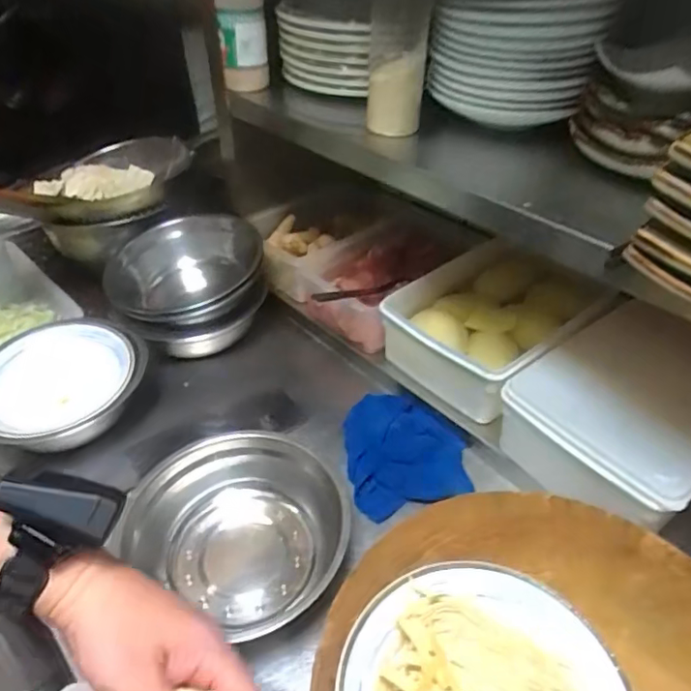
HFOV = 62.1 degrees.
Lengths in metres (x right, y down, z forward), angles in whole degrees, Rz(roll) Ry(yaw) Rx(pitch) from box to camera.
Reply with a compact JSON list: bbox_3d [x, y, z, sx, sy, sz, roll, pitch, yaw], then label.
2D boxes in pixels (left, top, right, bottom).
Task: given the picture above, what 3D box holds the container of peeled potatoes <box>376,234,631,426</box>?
[{"bbox_3d":[0.195,-0.029,0.771,0.241,0.106,0.212,-31,48,-30],"label":"container of peeled potatoes"}]

